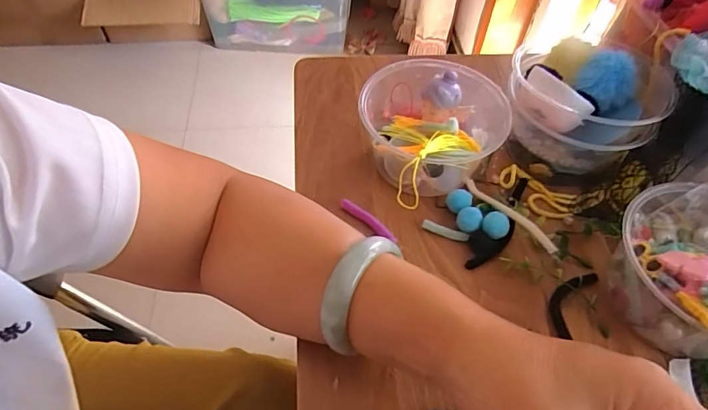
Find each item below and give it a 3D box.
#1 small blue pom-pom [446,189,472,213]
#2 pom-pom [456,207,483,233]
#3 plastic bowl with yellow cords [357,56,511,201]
[{"bbox_3d":[0.082,-0.002,0.349,0.015,0.016,0.019,-30,60,-22],"label":"small blue pom-pom"},{"bbox_3d":[0.088,0.012,0.339,0.019,0.014,0.016,26,57,16],"label":"pom-pom"},{"bbox_3d":[0.054,-0.073,0.368,0.119,0.069,0.113,1,53,-1],"label":"plastic bowl with yellow cords"}]

